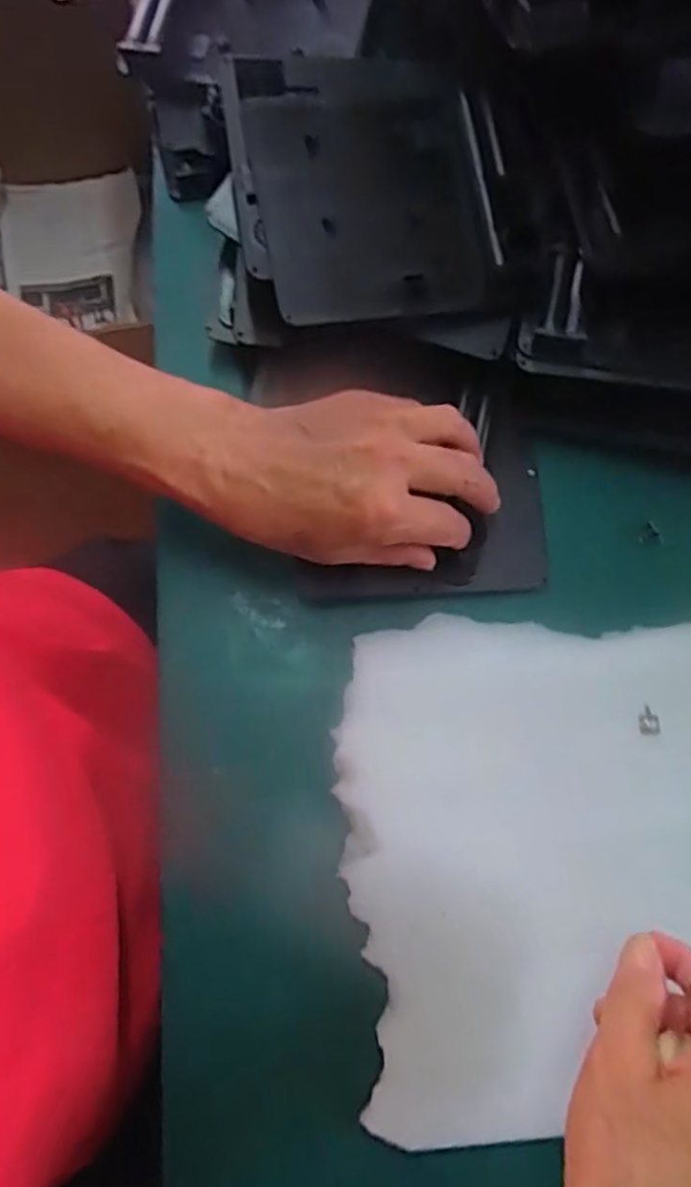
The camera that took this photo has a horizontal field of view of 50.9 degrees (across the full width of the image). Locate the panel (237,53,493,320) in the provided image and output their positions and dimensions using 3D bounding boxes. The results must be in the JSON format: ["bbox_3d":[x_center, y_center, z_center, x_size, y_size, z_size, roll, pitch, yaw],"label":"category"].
[{"bbox_3d":[0.009,-0.195,0.345,0.102,0.008,0.126,-10,85,-8],"label":"panel"}]

